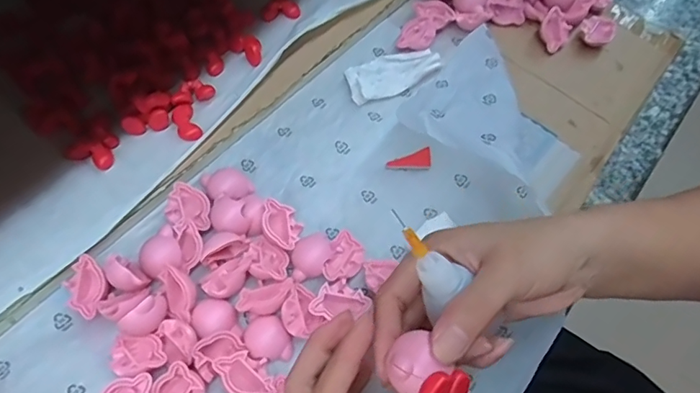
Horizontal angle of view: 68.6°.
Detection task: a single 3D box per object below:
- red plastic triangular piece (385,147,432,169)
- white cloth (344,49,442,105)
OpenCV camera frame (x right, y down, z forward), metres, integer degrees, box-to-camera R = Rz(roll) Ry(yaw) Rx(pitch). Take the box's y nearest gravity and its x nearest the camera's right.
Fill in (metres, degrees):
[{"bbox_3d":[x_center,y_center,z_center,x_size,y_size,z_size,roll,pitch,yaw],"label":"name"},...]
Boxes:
[{"bbox_3d":[0.044,-0.025,0.377,0.033,0.006,0.014,-18,67,-11],"label":"red plastic triangular piece"},{"bbox_3d":[0.036,-0.101,0.407,0.080,0.006,0.038,-24,68,-13],"label":"white cloth"}]

